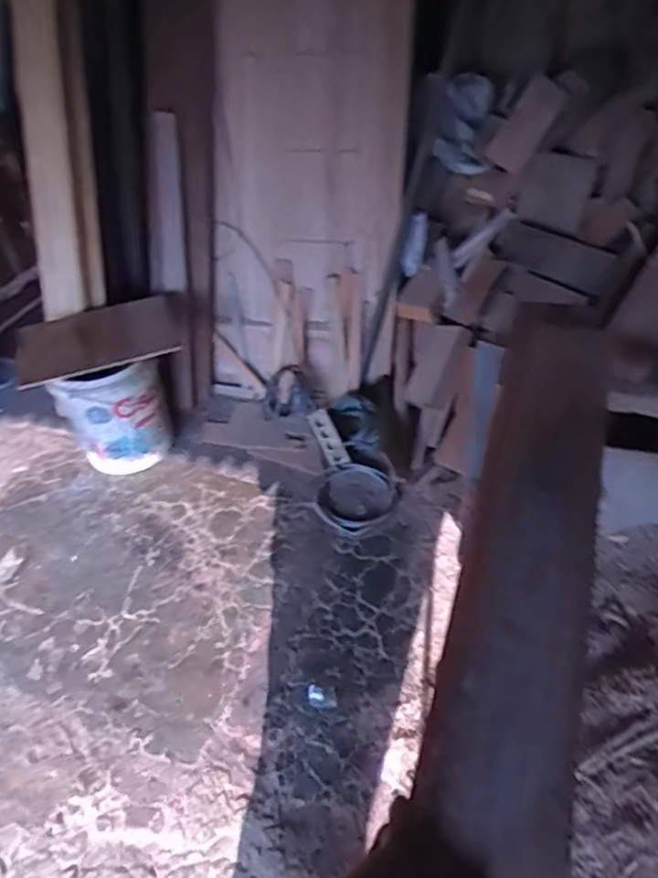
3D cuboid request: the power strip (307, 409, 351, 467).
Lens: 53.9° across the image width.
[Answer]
[{"bbox_3d":[-0.003,-0.004,1.947,0.061,0.025,0.202,-19,62,-14],"label":"power strip"}]

